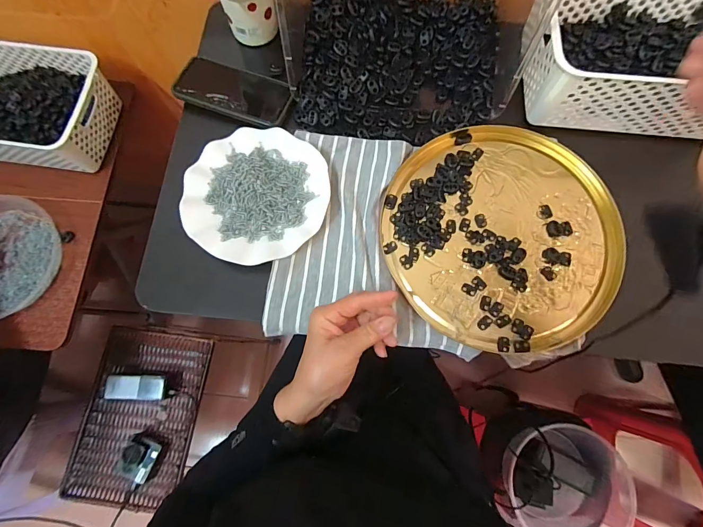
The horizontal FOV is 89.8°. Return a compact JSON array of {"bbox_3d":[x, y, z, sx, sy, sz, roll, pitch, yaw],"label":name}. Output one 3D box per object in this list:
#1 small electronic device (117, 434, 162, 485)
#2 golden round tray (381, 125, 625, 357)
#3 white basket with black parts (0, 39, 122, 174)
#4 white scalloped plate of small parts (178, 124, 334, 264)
[{"bbox_3d":[-0.443,0.409,0.736,0.060,0.032,0.078,17,76,4],"label":"small electronic device"},{"bbox_3d":[0.189,-0.041,0.449,0.289,0.012,0.285,0,76,-1],"label":"golden round tray"},{"bbox_3d":[-0.629,-0.299,0.671,0.312,0.095,0.210,11,76,2],"label":"white basket with black parts"},{"bbox_3d":[-0.122,-0.089,0.456,0.176,0.016,0.179,0,76,-1],"label":"white scalloped plate of small parts"}]

